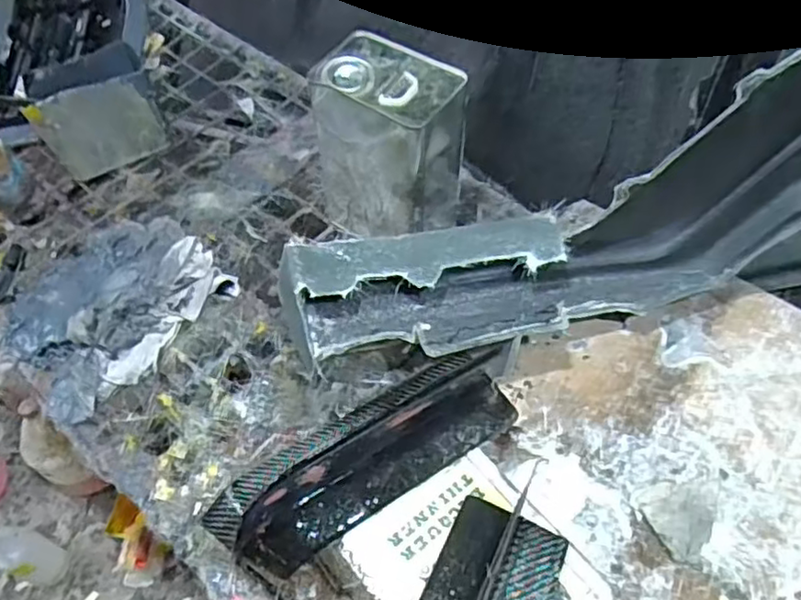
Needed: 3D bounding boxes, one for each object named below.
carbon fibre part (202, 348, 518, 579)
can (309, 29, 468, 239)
[{"bbox_3d":[-0.030,0.126,0.561,0.283,0.072,0.095,-31,59,-17],"label":"carbon fibre part"},{"bbox_3d":[-0.011,-0.183,0.808,0.157,0.236,0.113,32,62,23],"label":"can"}]

